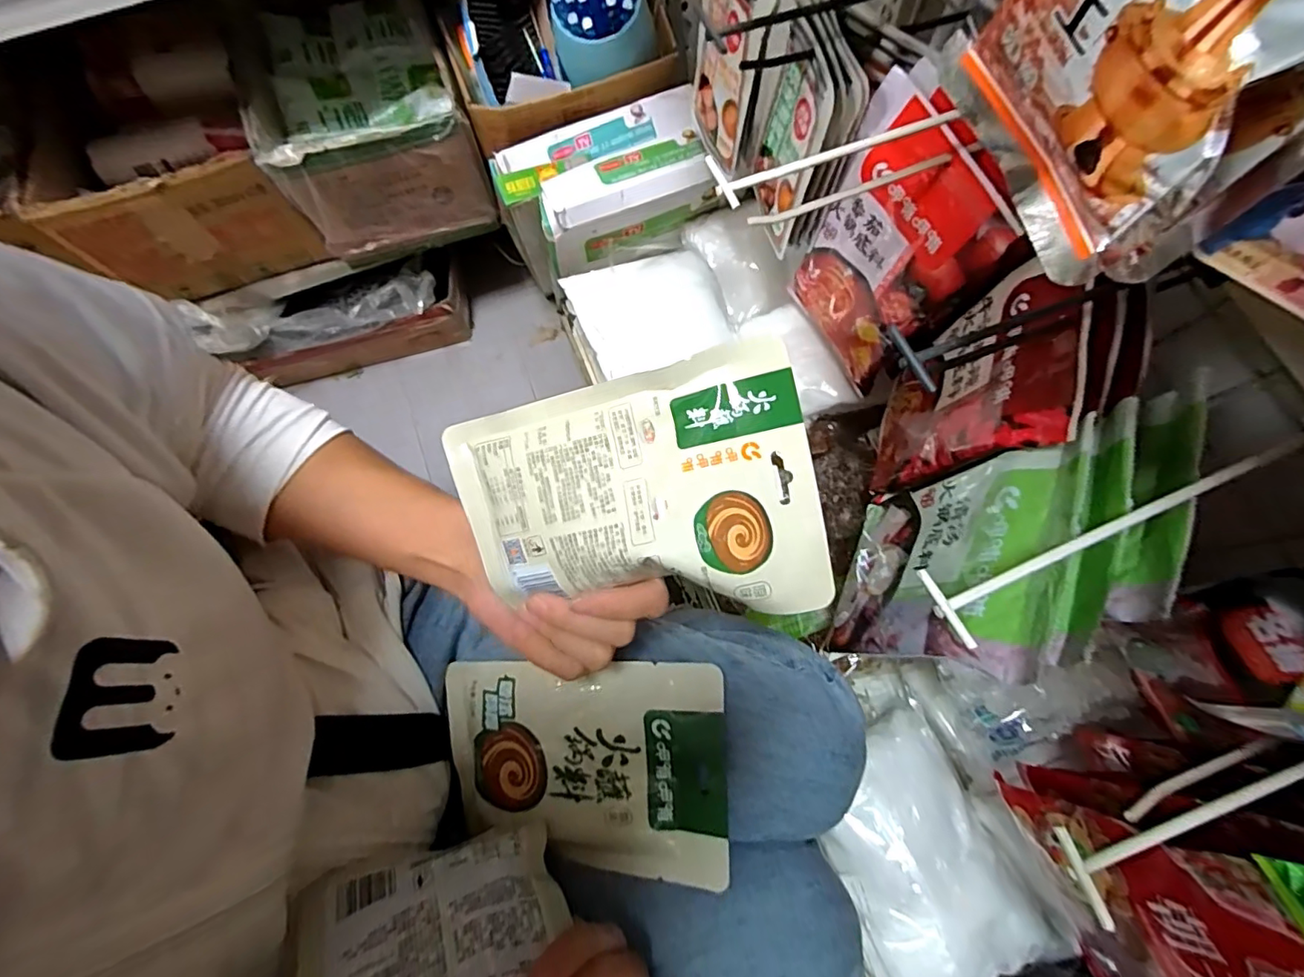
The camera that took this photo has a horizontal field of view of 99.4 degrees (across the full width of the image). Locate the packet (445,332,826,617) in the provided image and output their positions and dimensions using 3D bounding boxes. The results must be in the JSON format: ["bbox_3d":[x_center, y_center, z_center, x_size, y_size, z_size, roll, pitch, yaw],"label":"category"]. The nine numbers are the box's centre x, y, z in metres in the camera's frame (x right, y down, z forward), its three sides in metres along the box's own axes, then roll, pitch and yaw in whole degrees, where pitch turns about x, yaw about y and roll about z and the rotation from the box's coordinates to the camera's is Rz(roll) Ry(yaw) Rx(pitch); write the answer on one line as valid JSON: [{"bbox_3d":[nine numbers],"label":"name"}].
[{"bbox_3d":[-0.014,0.008,0.266,0.175,0.017,0.117,-12,92,17],"label":"packet"}]

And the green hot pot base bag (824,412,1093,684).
[{"bbox_3d":[0.198,0.052,0.393,0.017,0.214,0.145,28,75,-5],"label":"green hot pot base bag"}]

